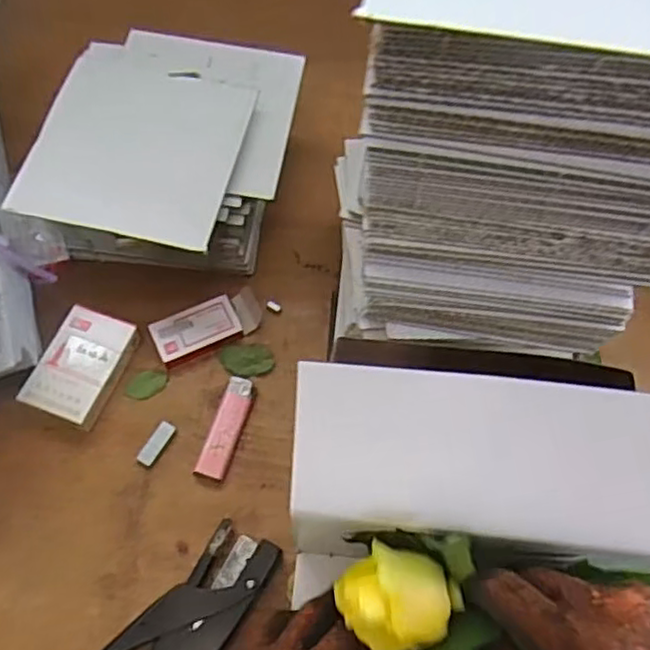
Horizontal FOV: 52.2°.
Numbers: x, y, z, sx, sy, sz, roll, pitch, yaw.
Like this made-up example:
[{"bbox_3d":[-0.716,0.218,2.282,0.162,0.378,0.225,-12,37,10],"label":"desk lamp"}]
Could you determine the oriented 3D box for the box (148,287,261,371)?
[{"bbox_3d":[-0.095,0.000,0.542,0.088,0.014,0.035,-24,68,-13],"label":"box"}]

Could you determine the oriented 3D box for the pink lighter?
[{"bbox_3d":[-0.075,0.078,0.509,0.023,0.009,0.080,16,65,6],"label":"pink lighter"}]

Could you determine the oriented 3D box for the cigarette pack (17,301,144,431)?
[{"bbox_3d":[-0.189,0.032,0.516,0.053,0.023,0.087,21,65,8],"label":"cigarette pack"}]

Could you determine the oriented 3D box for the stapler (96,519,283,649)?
[{"bbox_3d":[-0.093,0.200,0.440,0.067,0.026,0.145,36,68,14],"label":"stapler"}]

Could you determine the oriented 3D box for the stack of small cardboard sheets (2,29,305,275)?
[{"bbox_3d":[-0.129,-0.137,0.565,0.189,0.093,0.232,10,65,3],"label":"stack of small cardboard sheets"}]

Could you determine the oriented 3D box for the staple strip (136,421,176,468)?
[{"bbox_3d":[-0.128,0.090,0.504,0.013,0.005,0.035,28,67,11],"label":"staple strip"}]

